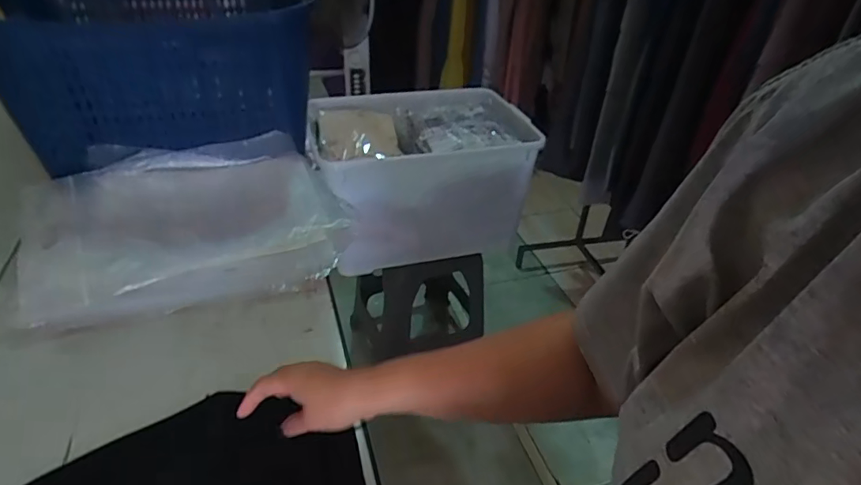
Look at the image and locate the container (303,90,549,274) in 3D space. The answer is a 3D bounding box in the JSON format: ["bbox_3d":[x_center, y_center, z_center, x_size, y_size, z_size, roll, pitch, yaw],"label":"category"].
[{"bbox_3d":[-0.029,-0.162,1.256,0.523,0.317,0.346,-12,38,-21],"label":"container"}]

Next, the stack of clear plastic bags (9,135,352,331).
[{"bbox_3d":[-0.364,-0.045,0.769,0.448,0.088,0.333,-10,37,-19],"label":"stack of clear plastic bags"}]

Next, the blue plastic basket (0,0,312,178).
[{"bbox_3d":[-0.467,-0.313,0.889,0.431,0.231,0.289,-10,38,-19],"label":"blue plastic basket"}]

